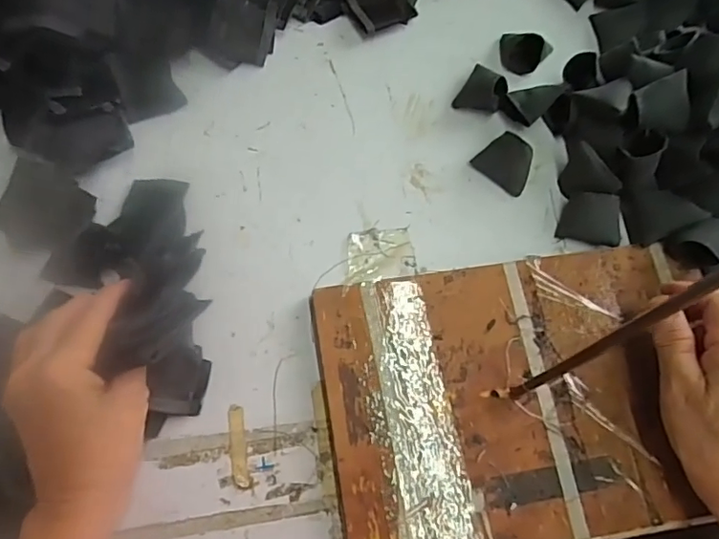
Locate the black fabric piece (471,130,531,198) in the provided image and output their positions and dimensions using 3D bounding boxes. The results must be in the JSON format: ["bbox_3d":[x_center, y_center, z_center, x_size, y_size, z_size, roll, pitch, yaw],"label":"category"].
[{"bbox_3d":[0.110,-0.080,0.405,0.041,0.024,0.027,39,73,11],"label":"black fabric piece"}]

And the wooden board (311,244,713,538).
[{"bbox_3d":[0.101,0.080,0.348,0.240,0.008,0.175,-8,71,-5],"label":"wooden board"}]

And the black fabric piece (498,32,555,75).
[{"bbox_3d":[0.133,-0.179,0.440,0.040,0.028,0.031,24,71,6],"label":"black fabric piece"}]

